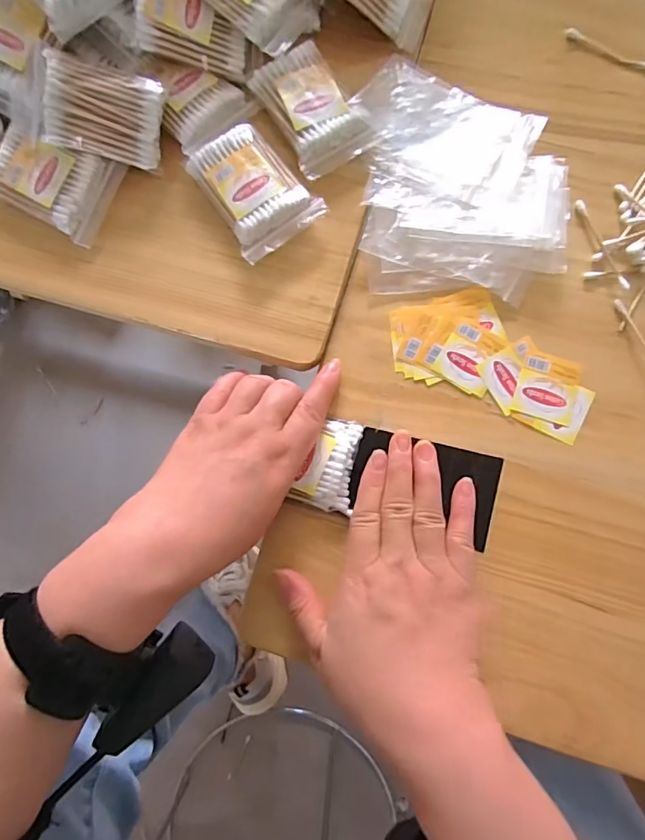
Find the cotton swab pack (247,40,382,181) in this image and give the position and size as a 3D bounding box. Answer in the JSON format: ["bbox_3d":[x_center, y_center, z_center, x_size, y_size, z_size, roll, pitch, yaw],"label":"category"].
[{"bbox_3d":[-0.007,-0.216,0.346,0.056,0.013,0.086,-33,82,-3],"label":"cotton swab pack"}]

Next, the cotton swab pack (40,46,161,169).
[{"bbox_3d":[-0.150,-0.210,0.340,0.080,0.024,0.057,9,107,-8],"label":"cotton swab pack"}]

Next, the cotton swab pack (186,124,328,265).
[{"bbox_3d":[-0.048,-0.158,0.345,0.059,0.017,0.086,-37,83,-3],"label":"cotton swab pack"}]

